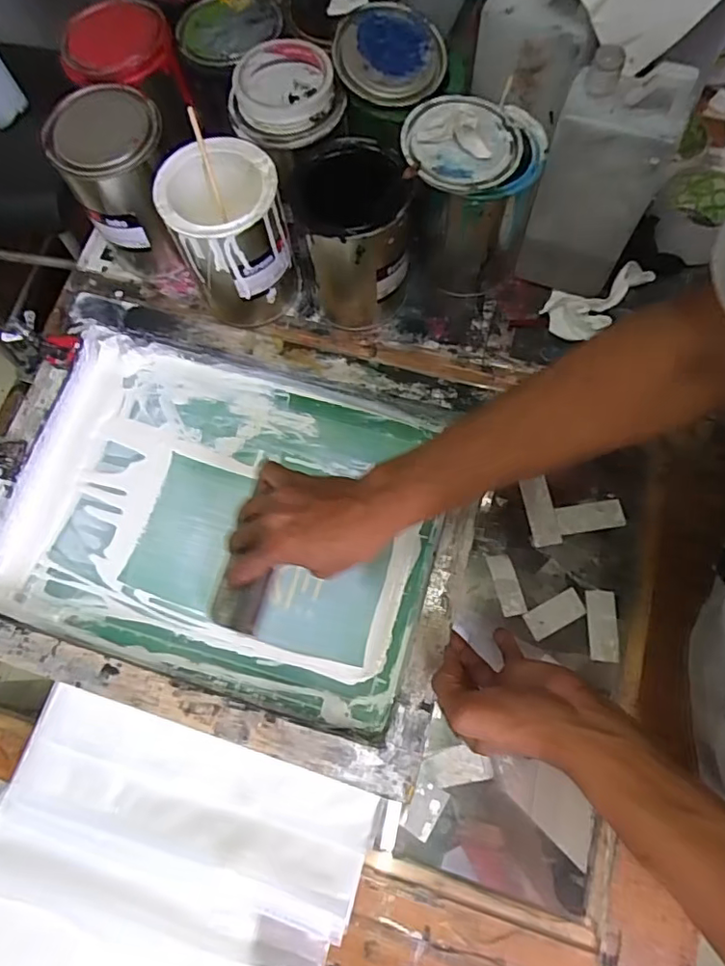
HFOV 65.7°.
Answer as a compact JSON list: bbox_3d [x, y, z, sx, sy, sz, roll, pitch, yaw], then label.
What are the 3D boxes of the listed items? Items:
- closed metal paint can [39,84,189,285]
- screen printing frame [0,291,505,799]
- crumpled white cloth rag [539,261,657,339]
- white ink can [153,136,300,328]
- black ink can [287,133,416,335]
[{"bbox_3d":[-0.240,-0.305,0.587,0.101,0.146,0.105,-1,73,2],"label":"closed metal paint can"},{"bbox_3d":[-0.124,0.028,0.534,0.435,0.059,0.351,16,73,6],"label":"screen printing frame"},{"bbox_3d":[0.242,-0.194,0.586,0.104,0.029,0.061,-41,75,-10],"label":"crumpled white cloth rag"},{"bbox_3d":[-0.128,-0.243,0.562,0.103,0.132,0.107,-1,73,2],"label":"white ink can"},{"bbox_3d":[-0.003,-0.238,0.553,0.102,0.137,0.109,-13,73,-2],"label":"black ink can"}]

